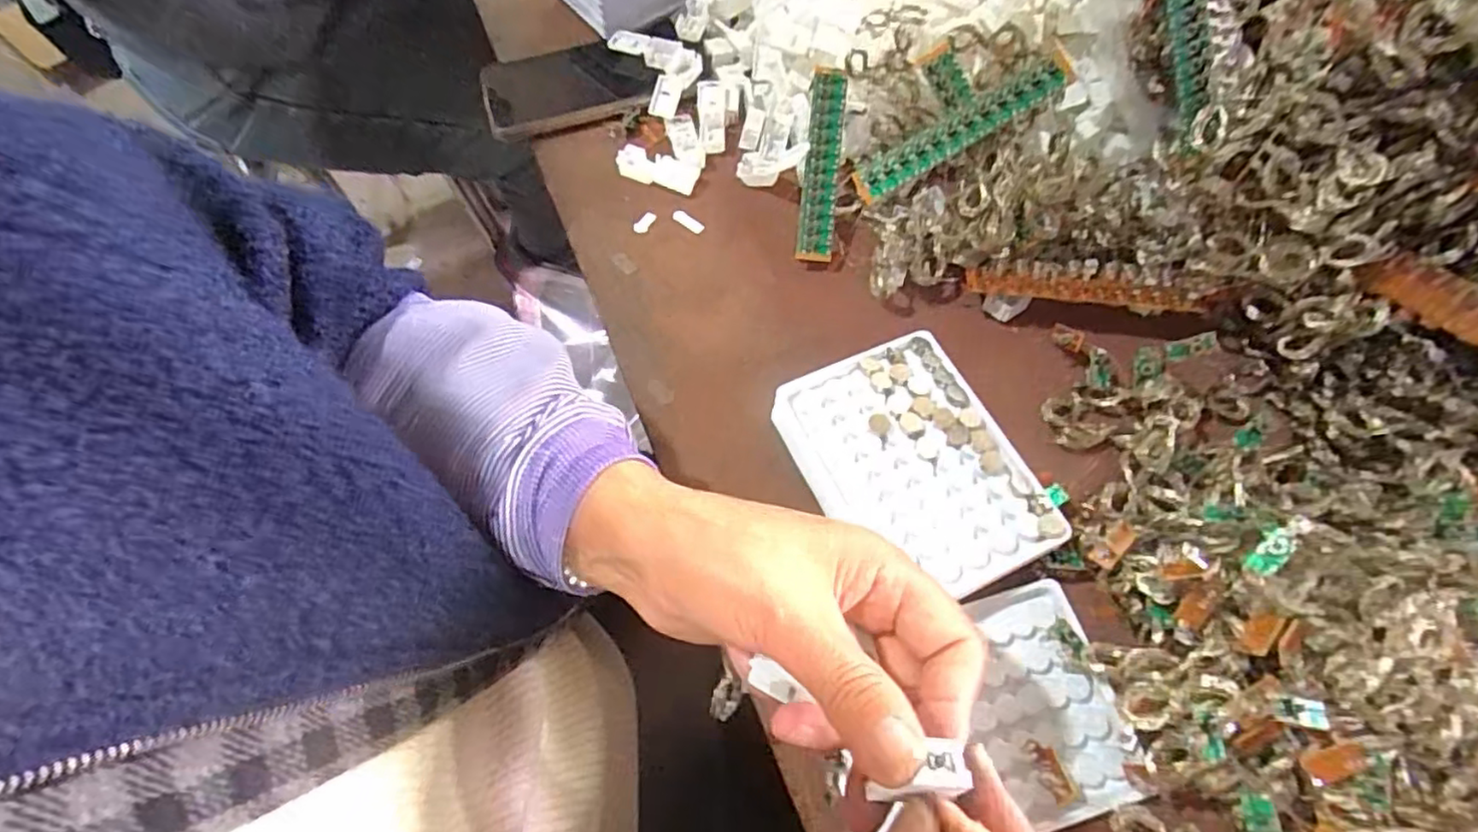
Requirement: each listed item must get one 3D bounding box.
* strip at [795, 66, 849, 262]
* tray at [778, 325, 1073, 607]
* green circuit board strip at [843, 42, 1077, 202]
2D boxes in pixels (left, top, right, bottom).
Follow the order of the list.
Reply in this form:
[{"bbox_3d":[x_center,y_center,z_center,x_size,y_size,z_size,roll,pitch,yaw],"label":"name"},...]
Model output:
[{"bbox_3d":[0.053,-0.159,0.416,0.022,0.011,0.125,6,83,5],"label":"strip"},{"bbox_3d":[0.086,0.028,0.339,0.099,0.025,0.130,-23,65,-9],"label":"tray"},{"bbox_3d":[0.124,-0.165,0.374,0.128,0.013,0.019,-29,65,10],"label":"green circuit board strip"}]

